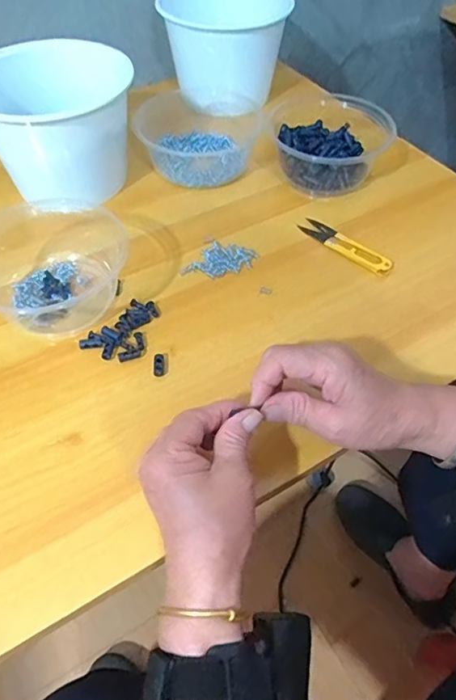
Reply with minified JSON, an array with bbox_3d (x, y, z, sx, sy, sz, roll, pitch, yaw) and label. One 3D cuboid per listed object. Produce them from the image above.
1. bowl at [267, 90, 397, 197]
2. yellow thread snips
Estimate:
[{"bbox_3d":[0.112,-0.233,0.549,0.109,0.047,0.153,29,59,19],"label":"bowl"},{"bbox_3d":[0.115,-0.102,0.487,0.023,0.015,0.101,-35,60,-26],"label":"yellow thread snips"}]

